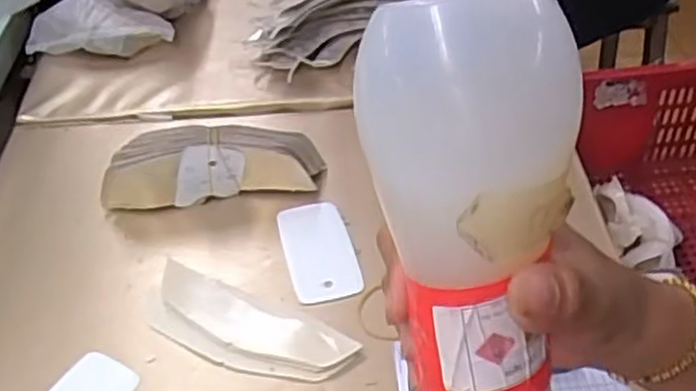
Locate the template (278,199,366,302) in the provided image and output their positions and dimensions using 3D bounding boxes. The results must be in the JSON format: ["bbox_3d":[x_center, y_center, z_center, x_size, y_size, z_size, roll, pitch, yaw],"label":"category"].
[{"bbox_3d":[-0.024,0.041,0.578,0.053,0.004,0.101,-11,43,-10],"label":"template"}]

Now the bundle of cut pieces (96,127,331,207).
[{"bbox_3d":[-0.115,-0.027,0.623,0.185,0.056,0.053,-2,42,-1],"label":"bundle of cut pieces"}]

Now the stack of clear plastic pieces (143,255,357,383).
[{"bbox_3d":[-0.075,0.097,0.520,0.160,0.013,0.056,19,46,21],"label":"stack of clear plastic pieces"}]

